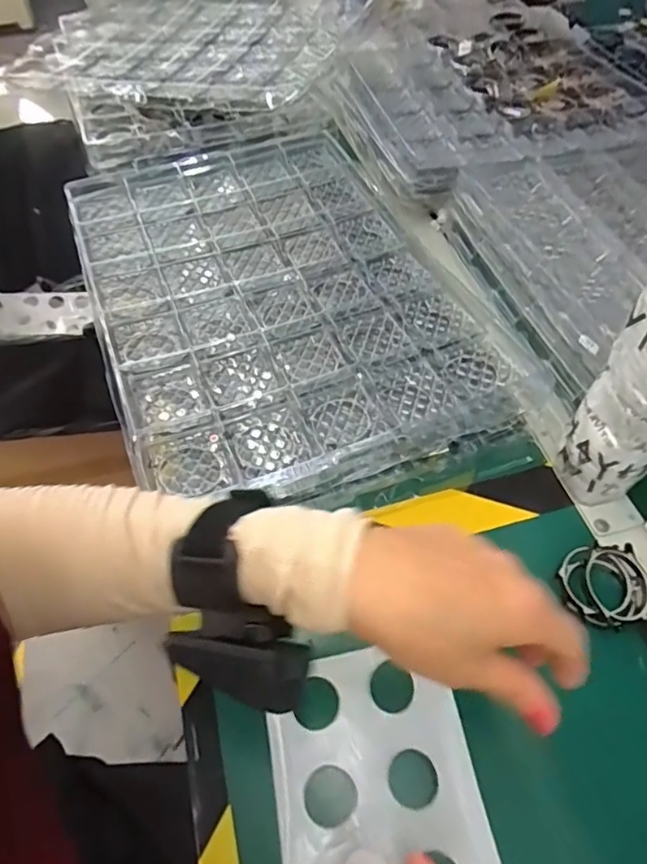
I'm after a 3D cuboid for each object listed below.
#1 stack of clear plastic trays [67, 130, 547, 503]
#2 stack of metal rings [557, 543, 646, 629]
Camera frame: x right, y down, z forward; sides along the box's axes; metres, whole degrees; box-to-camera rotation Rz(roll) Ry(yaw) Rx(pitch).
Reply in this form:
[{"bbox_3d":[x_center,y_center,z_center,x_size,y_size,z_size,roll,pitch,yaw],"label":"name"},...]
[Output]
[{"bbox_3d":[-0.049,-0.138,0.510,0.299,0.038,0.459,-18,56,-14],"label":"stack of clear plastic trays"},{"bbox_3d":[0.185,0.099,0.361,0.056,0.015,0.049,-4,54,-4],"label":"stack of metal rings"}]

